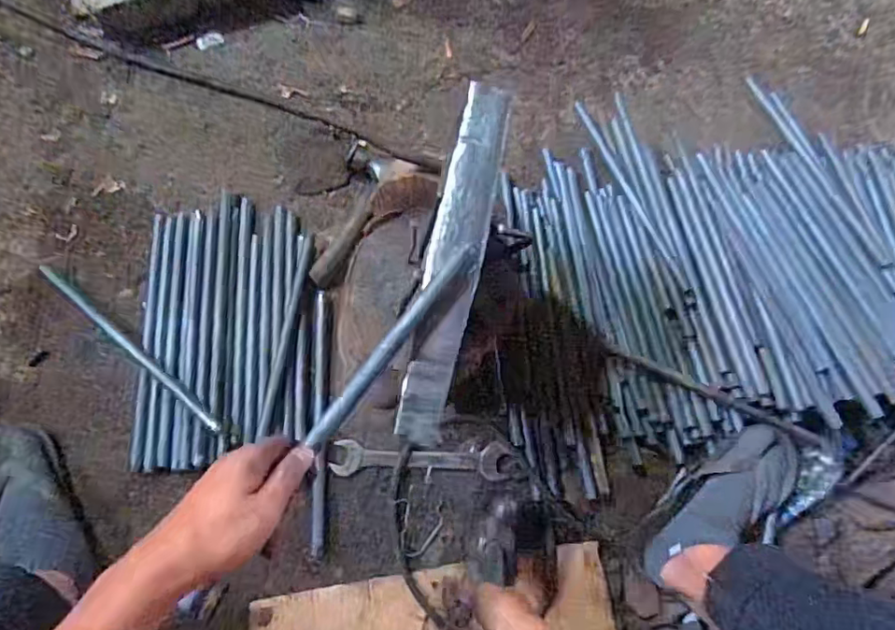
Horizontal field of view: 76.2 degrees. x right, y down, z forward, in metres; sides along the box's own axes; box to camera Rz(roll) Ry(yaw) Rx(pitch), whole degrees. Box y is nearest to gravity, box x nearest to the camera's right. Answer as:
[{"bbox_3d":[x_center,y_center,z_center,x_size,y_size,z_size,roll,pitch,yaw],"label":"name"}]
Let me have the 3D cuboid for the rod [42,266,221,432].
[{"bbox_3d":[-0.405,0.036,0.716,0.329,0.019,0.014,39,80,7],"label":"rod"}]

